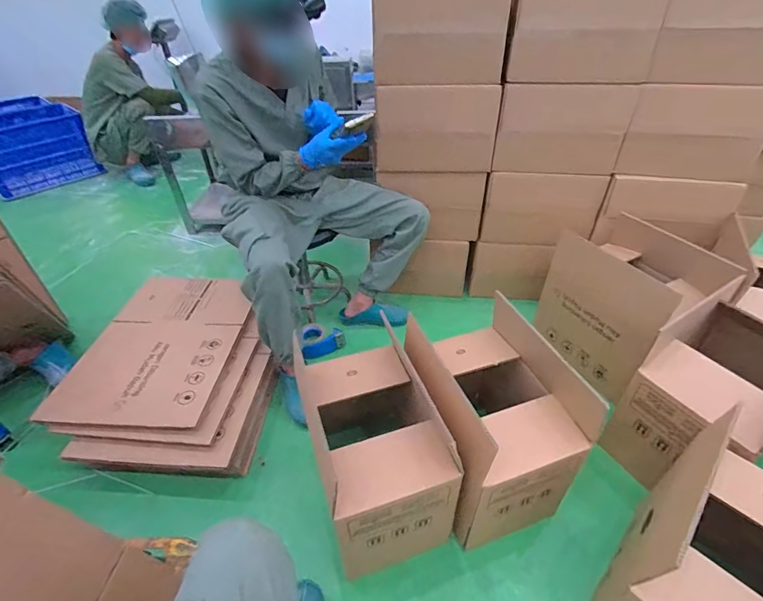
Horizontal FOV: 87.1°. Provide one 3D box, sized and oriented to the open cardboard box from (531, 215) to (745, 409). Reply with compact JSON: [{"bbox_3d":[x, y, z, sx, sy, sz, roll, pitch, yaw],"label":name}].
[{"bbox_3d":[0.725,-0.010,1.224,0.364,0.398,0.377,-24,45,-25],"label":"open cardboard box"}]

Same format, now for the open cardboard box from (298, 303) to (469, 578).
[{"bbox_3d":[-0.017,0.337,0.920,0.251,0.340,0.393,-14,42,-14],"label":"open cardboard box"}]

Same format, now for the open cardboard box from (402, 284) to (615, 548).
[{"bbox_3d":[0.252,0.263,0.937,0.301,0.335,0.369,-13,42,-13],"label":"open cardboard box"}]

